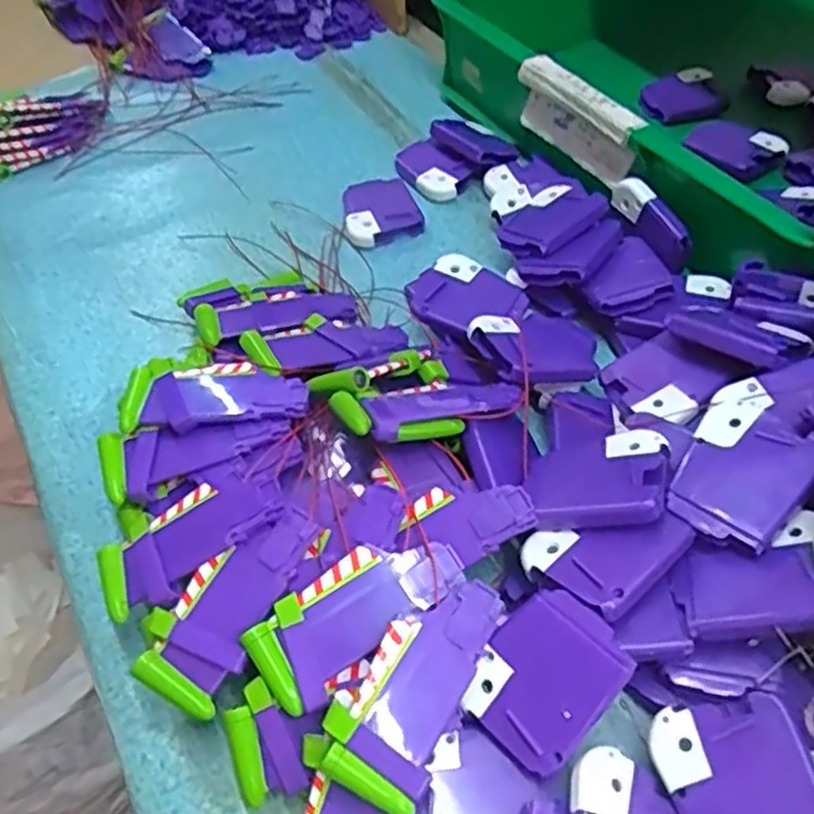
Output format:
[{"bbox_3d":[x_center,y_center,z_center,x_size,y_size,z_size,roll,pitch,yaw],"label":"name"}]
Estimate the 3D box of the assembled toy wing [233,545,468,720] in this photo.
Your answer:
[{"bbox_3d":[-0.021,0.081,0.297,0.088,0.008,0.038,-34,58,-21],"label":"assembled toy wing"}]

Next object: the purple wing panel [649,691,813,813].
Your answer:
[{"bbox_3d":[0.121,0.138,0.262,0.049,0.004,0.061,-25,57,15],"label":"purple wing panel"}]

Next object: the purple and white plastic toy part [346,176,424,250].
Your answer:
[{"bbox_3d":[-0.017,-0.138,0.506,0.052,0.011,0.057,-9,53,-3],"label":"purple and white plastic toy part"}]

